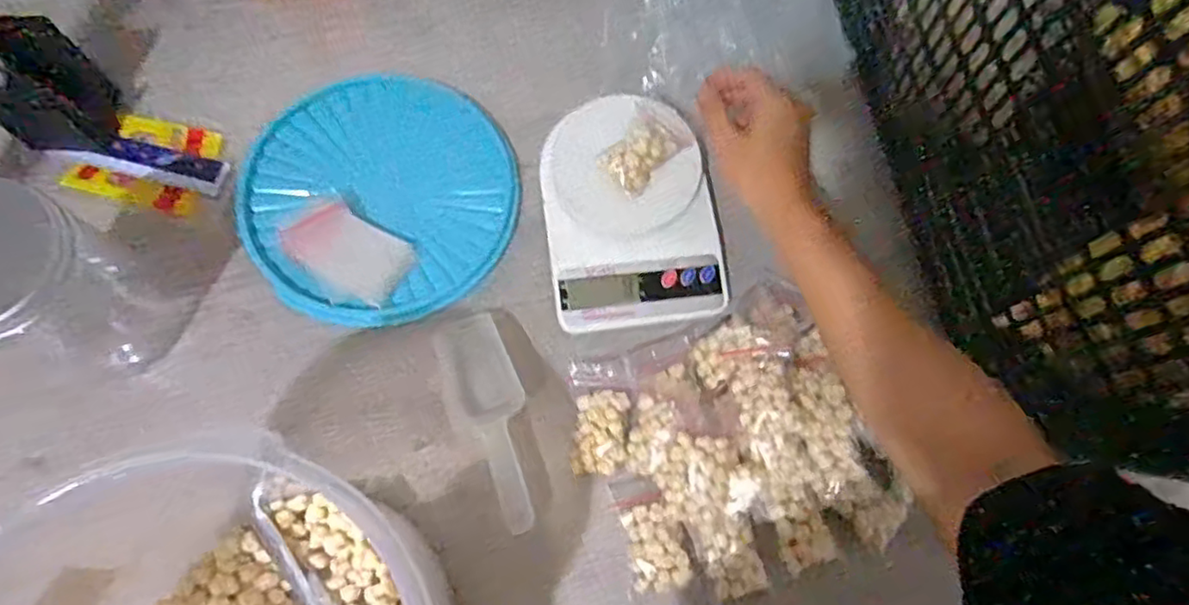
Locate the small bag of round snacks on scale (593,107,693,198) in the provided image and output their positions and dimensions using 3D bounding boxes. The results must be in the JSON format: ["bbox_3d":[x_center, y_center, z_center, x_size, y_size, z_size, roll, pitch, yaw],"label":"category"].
[{"bbox_3d":[0.036,-0.112,0.483,0.042,0.024,0.066,38,75,8],"label":"small bag of round snacks on scale"}]

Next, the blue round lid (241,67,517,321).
[{"bbox_3d":[-0.169,-0.086,0.502,0.211,0.019,0.202,1,73,-3],"label":"blue round lid"}]

